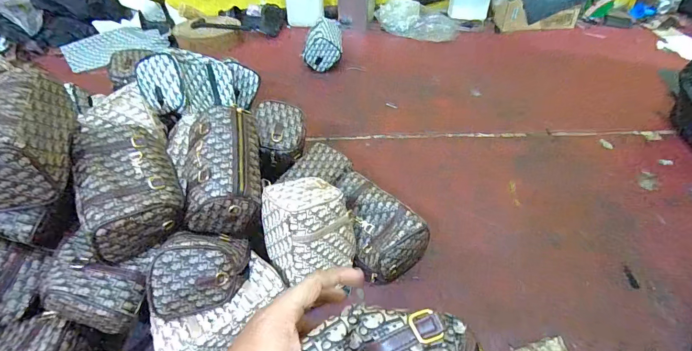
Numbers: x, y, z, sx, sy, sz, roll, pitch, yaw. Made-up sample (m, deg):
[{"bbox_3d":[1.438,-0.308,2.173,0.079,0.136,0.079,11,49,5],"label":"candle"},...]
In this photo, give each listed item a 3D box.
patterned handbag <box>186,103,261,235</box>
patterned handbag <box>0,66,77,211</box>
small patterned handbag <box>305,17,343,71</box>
[{"bbox_3d":[-0.238,-0.011,0.711,0.140,0.125,0.233,-3,59,-10],"label":"patterned handbag"},{"bbox_3d":[-0.510,-0.061,0.571,0.130,0.112,0.206,-13,45,-11],"label":"patterned handbag"},{"bbox_3d":[-0.090,-0.520,1.492,0.151,0.148,0.192,0,44,1],"label":"small patterned handbag"}]

